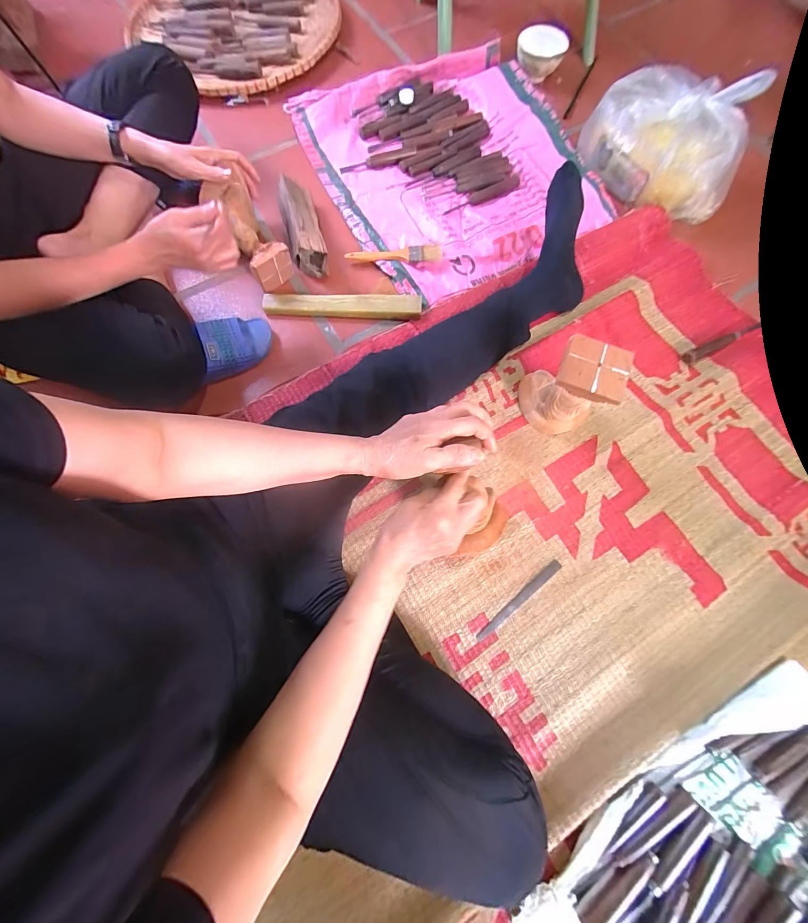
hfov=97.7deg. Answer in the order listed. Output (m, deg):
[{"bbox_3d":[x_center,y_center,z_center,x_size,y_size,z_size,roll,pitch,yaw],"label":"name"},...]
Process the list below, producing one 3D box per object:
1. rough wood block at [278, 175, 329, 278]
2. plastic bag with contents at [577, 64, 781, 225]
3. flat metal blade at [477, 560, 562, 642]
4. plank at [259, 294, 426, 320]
[{"bbox_3d":[-0.190,-0.434,0.661,0.065,0.060,0.186,-16,74,-2],"label":"rough wood block"},{"bbox_3d":[0.481,-0.595,0.659,0.264,0.126,0.196,12,75,5],"label":"plastic bag with contents"},{"bbox_3d":[0.168,0.201,0.514,0.161,0.004,0.014,-38,77,-8],"label":"flat metal blade"},{"bbox_3d":[-0.112,-0.283,0.638,0.280,0.018,0.042,1,74,2],"label":"plank"}]

